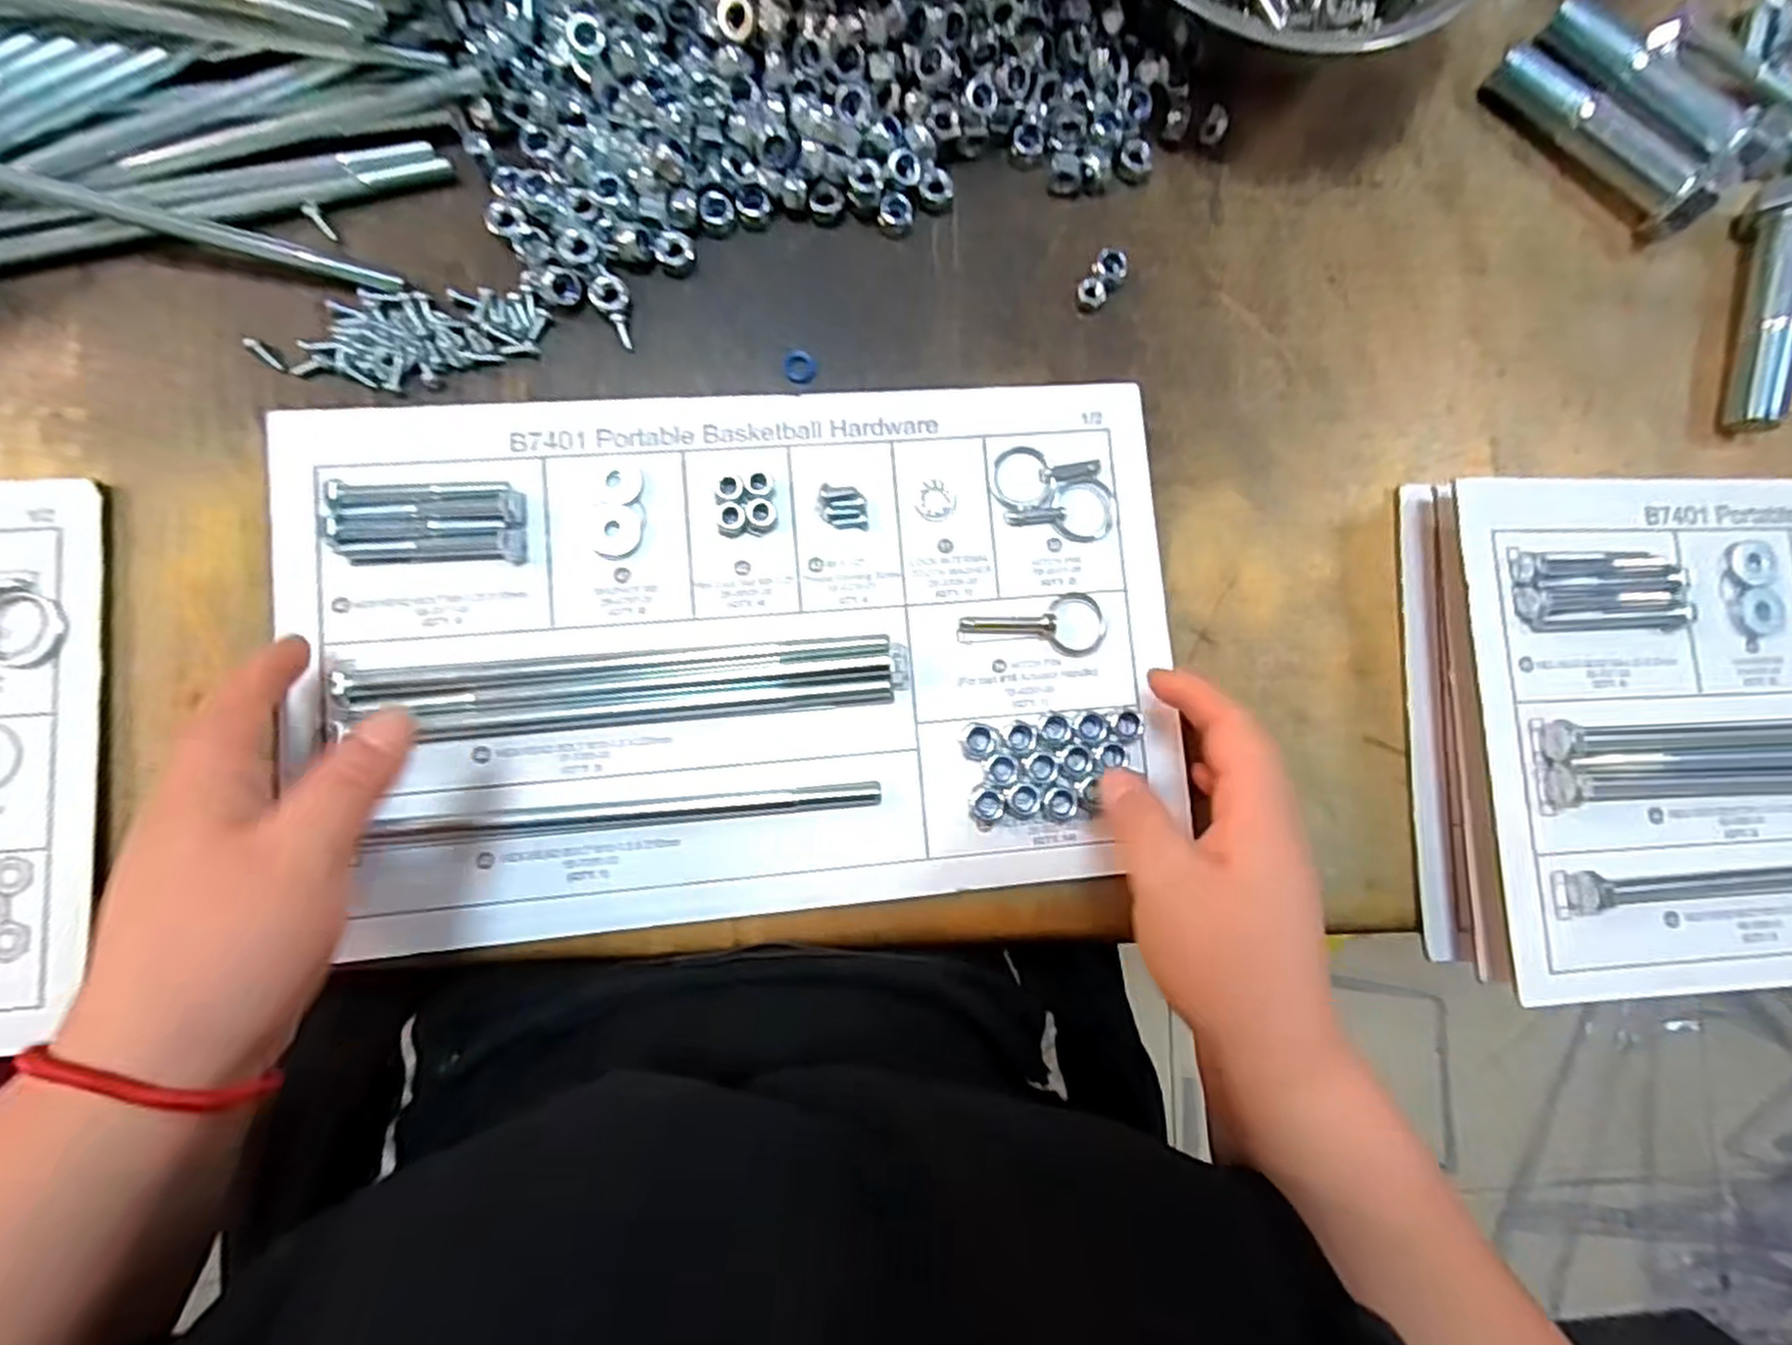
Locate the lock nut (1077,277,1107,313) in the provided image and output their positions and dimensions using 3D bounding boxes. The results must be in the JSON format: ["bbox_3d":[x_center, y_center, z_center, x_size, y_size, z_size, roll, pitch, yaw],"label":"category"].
[{"bbox_3d":[0.093,-0.180,0.374,0.014,0.008,0.013,0,86,-6],"label":"lock nut"}]

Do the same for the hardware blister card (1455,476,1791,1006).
[{"bbox_3d":[0.441,0.022,0.351,0.369,0.021,0.224,0,84,-9],"label":"hardware blister card"}]

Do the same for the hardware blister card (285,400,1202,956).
[{"bbox_3d":[-0.064,-0.010,0.342,0.366,0.016,0.227,-3,86,-6],"label":"hardware blister card"}]

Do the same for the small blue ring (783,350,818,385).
[{"bbox_3d":[-0.044,-0.140,0.359,0.015,0.004,0.014,-2,86,-6],"label":"small blue ring"}]

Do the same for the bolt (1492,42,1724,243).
[{"bbox_3d":[0.356,-0.272,0.395,0.119,0.035,0.027,45,83,-2],"label":"bolt"}]

